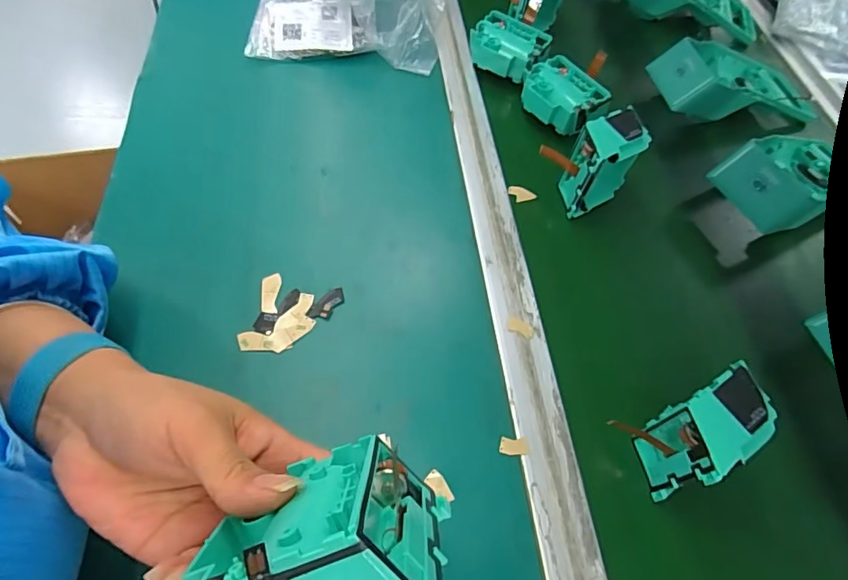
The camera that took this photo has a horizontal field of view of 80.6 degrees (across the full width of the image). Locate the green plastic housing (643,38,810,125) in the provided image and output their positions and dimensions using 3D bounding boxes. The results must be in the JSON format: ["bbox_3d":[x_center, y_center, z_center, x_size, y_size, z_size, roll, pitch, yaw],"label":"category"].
[{"bbox_3d":[0.343,-0.232,0.554,0.177,0.057,0.097,-5,59,-7],"label":"green plastic housing"}]

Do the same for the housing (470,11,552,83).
[{"bbox_3d":[0.091,-0.258,0.537,0.074,0.037,0.060,31,62,14],"label":"housing"}]

